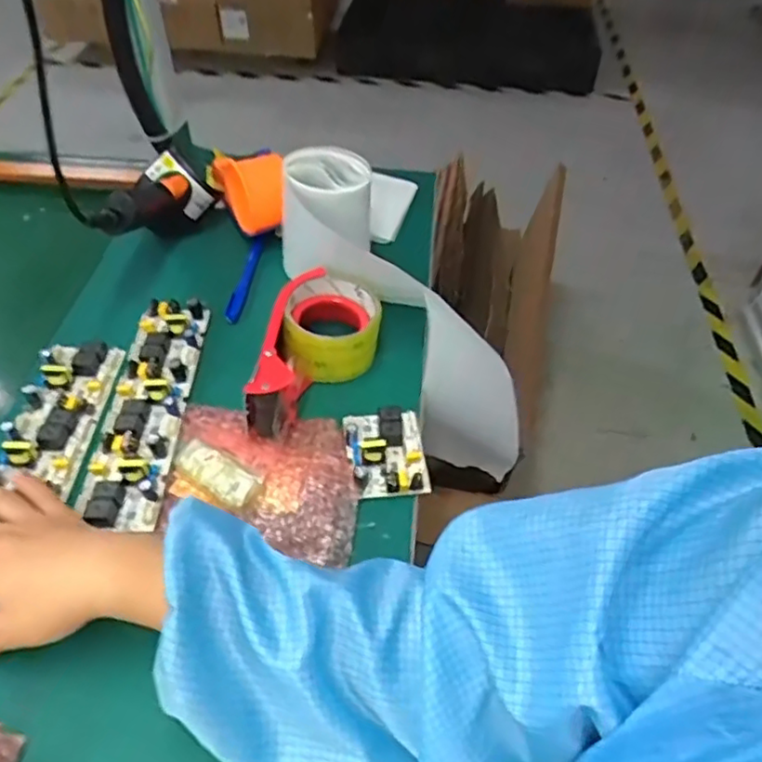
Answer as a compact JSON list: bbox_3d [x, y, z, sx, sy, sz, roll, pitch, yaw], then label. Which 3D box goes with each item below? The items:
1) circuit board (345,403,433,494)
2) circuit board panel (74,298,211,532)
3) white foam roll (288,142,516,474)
[{"bbox_3d":[0.004,0.054,0.516,0.061,0.023,0.079,-3,49,-5],"label":"circuit board"},{"bbox_3d":[-0.194,0.013,0.537,0.059,0.020,0.231,1,48,-1],"label":"circuit board panel"},{"bbox_3d":[0.031,-0.059,0.631,0.377,0.138,0.100,52,56,-12],"label":"white foam roll"}]

